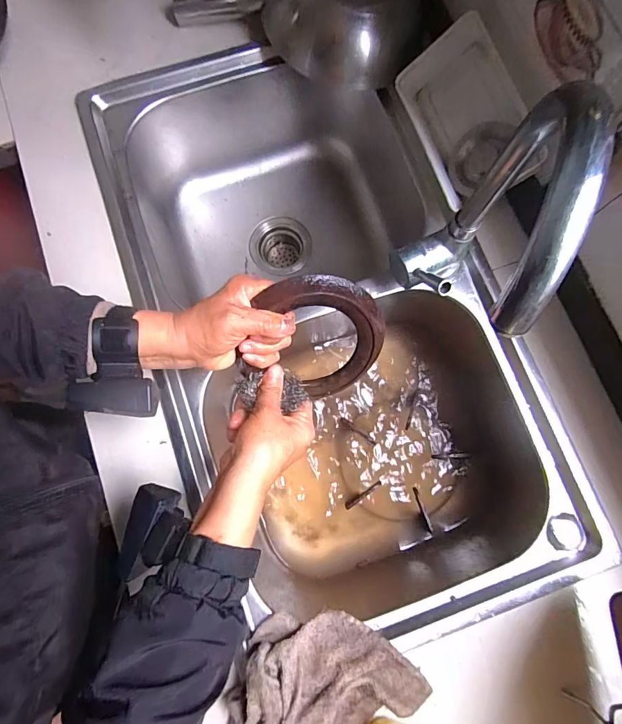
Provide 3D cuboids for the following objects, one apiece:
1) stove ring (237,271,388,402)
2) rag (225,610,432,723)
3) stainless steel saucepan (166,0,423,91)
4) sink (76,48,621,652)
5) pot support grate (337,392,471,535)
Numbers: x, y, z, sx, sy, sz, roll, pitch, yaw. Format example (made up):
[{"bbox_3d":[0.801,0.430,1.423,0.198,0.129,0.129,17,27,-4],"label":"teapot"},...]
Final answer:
[{"bbox_3d":[0.007,-0.021,0.394,0.137,0.137,0.012,10,36,-19],"label":"stove ring"},{"bbox_3d":[0.015,0.333,0.390,0.189,0.051,0.136,-7,80,-1],"label":"rag"},{"bbox_3d":[-0.026,-0.480,0.523,0.339,0.093,0.142,20,81,3],"label":"stainless steel saucepan"},{"bbox_3d":[0.018,-0.055,0.575,0.438,0.207,0.754,-18,81,-3],"label":"sink"},{"bbox_3d":[0.129,0.141,0.595,0.182,0.043,0.191,20,81,3],"label":"pot support grate"}]

